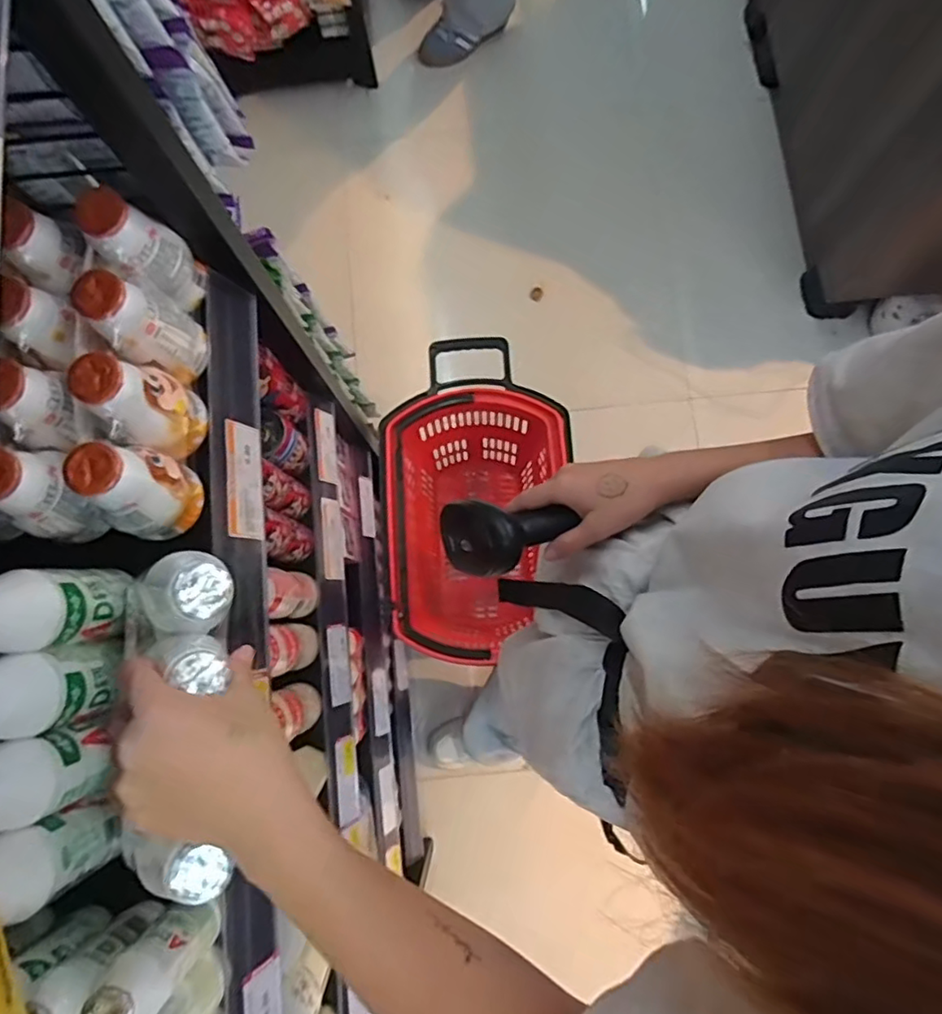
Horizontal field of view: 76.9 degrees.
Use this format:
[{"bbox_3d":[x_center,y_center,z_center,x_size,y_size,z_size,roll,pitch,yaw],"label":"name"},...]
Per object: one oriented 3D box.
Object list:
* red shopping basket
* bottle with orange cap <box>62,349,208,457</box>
[{"bbox_3d":[0.013,0.002,1.182,0.318,0.341,0.557,-2,80,1],"label":"red shopping basket"},{"bbox_3d":[-0.225,-0.073,0.414,0.045,0.091,0.049,32,82,6],"label":"bottle with orange cap"}]

